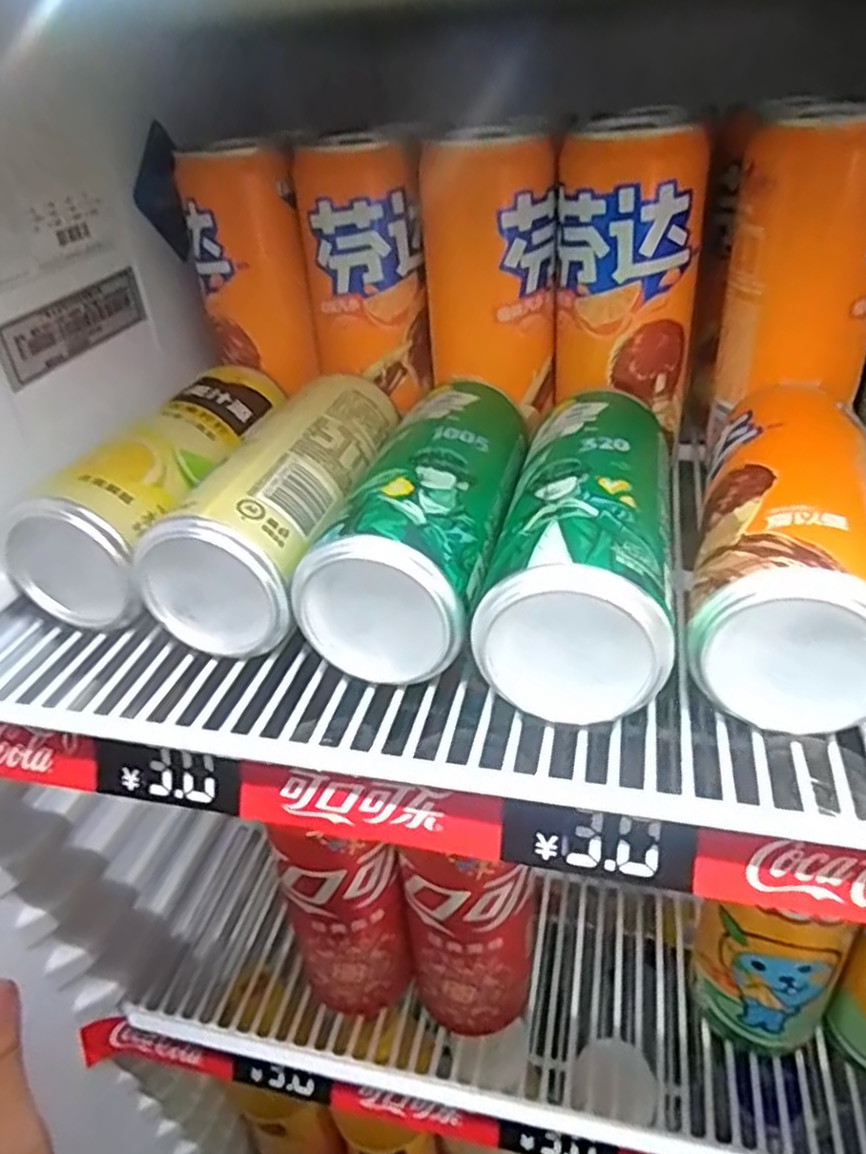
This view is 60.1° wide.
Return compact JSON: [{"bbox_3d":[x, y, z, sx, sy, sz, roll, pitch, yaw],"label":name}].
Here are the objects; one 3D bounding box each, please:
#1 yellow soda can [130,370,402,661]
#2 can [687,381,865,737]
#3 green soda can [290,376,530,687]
[{"bbox_3d":[-0.054,-0.033,0.296,0.051,0.051,0.138,6,36,16],"label":"yellow soda can"},{"bbox_3d":[0.116,-0.017,0.253,0.052,0.051,0.153,6,36,16],"label":"can"},{"bbox_3d":[0.001,-0.030,0.281,0.055,0.053,0.144,4,35,13],"label":"green soda can"}]

